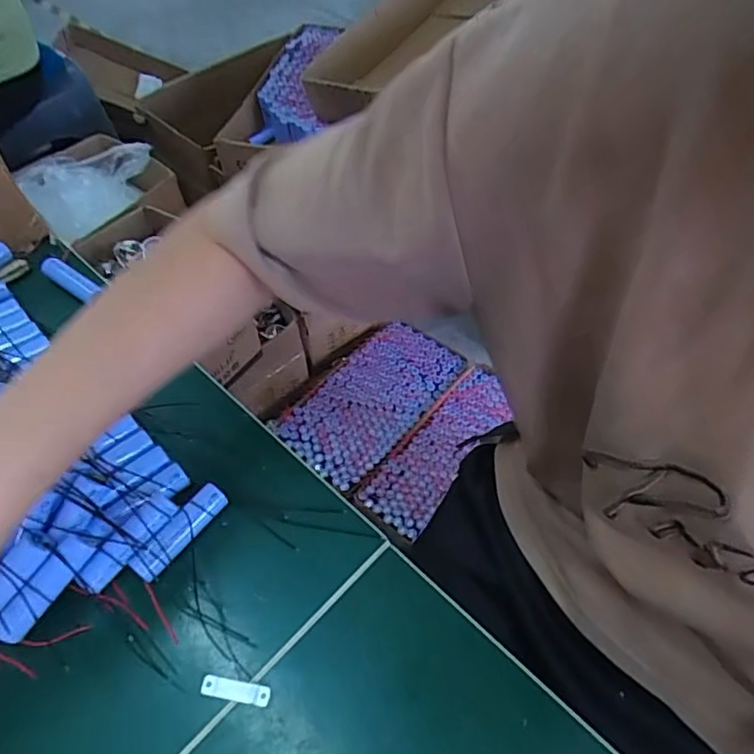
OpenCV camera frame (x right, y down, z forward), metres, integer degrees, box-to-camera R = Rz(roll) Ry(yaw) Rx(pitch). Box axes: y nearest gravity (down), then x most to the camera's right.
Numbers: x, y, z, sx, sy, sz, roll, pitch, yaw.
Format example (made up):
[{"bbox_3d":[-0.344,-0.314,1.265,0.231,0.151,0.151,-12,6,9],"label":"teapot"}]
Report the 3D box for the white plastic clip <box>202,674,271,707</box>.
[{"bbox_3d":[-0.076,0.168,0.310,0.037,0.004,0.010,8,55,7],"label":"white plastic clip"}]

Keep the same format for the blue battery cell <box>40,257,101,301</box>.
[{"bbox_3d":[-0.255,-0.083,0.483,0.066,0.015,0.018,30,60,21],"label":"blue battery cell"}]

